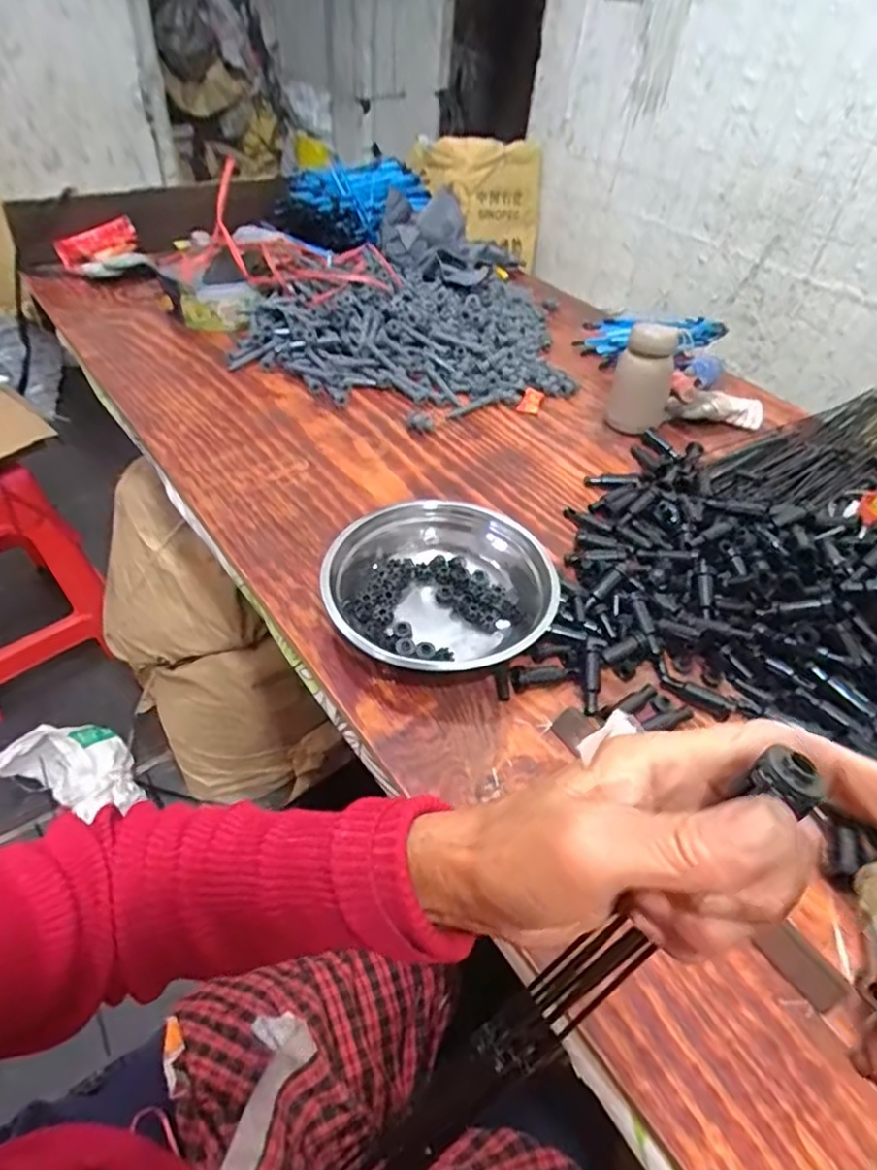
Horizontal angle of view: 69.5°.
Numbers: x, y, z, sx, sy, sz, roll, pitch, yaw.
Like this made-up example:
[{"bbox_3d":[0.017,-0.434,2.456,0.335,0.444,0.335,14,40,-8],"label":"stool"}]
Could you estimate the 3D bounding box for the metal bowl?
[{"bbox_3d":[-0.002,0.007,0.619,0.222,0.076,0.200,16,46,9],"label":"metal bowl"}]

